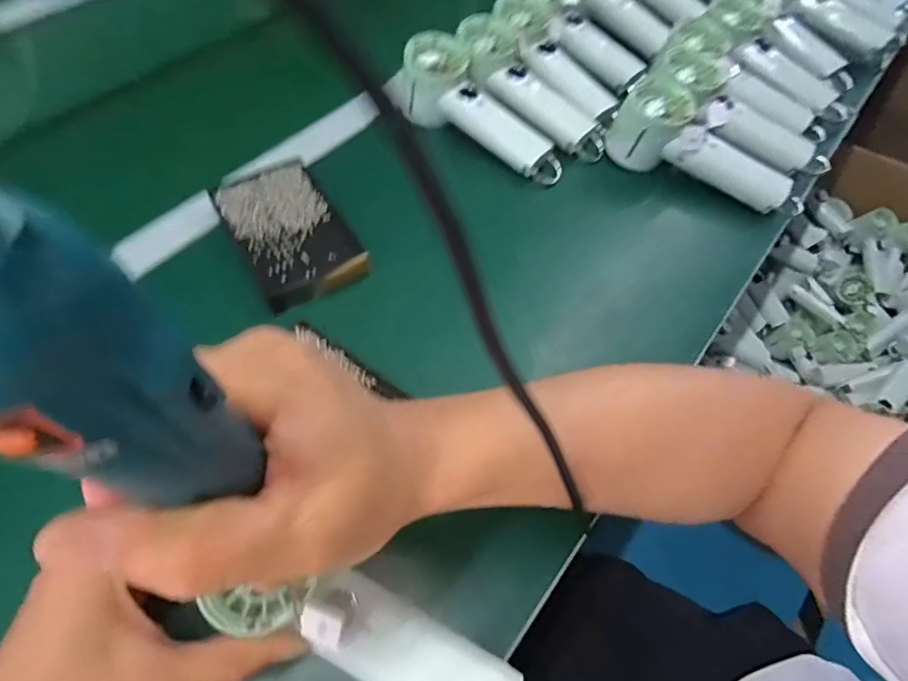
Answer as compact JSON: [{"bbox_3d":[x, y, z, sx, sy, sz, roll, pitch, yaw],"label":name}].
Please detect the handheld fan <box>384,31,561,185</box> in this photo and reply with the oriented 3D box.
[{"bbox_3d":[0.026,-0.234,0.492,0.189,0.060,0.063,37,65,18],"label":"handheld fan"}]

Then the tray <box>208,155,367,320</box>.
[{"bbox_3d":[-0.142,-0.096,0.424,0.086,0.018,0.143,-28,65,-18],"label":"tray"}]

